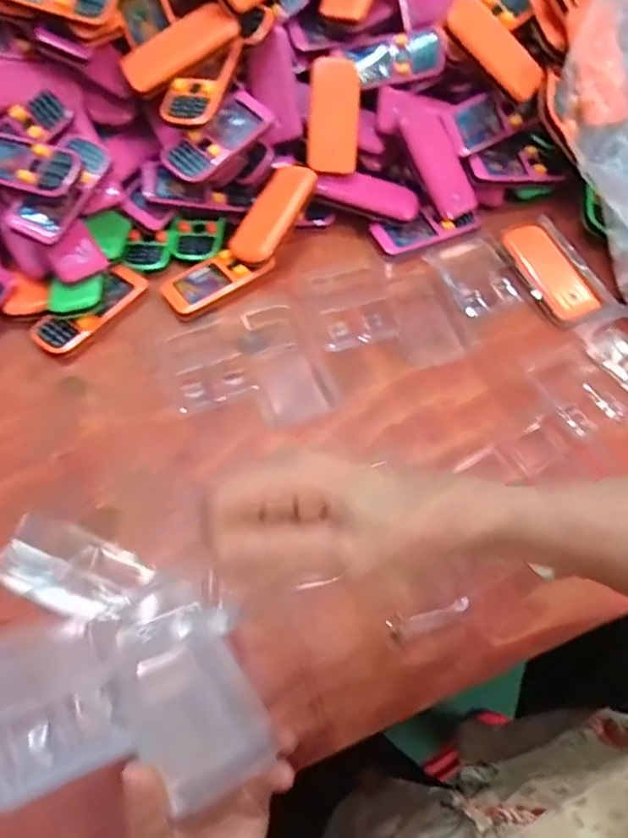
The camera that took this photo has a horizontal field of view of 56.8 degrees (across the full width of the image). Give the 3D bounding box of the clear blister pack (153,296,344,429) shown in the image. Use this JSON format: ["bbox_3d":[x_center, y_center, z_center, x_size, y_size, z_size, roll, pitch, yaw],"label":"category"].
[{"bbox_3d":[-0.057,-0.040,0.483,0.126,0.013,0.127,-20,63,-11],"label":"clear blister pack"}]

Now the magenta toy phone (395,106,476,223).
[{"bbox_3d":[0.118,-0.244,0.552,0.044,0.012,0.108,-32,99,-16],"label":"magenta toy phone"}]

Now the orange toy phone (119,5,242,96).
[{"bbox_3d":[-0.117,-0.322,0.504,0.102,0.010,0.039,-32,85,3],"label":"orange toy phone"}]

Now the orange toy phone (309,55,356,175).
[{"bbox_3d":[0.018,-0.284,0.545,0.043,0.009,0.102,0,98,0],"label":"orange toy phone"}]

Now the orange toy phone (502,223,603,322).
[{"bbox_3d":[0.218,-0.137,0.534,0.043,0.010,0.106,-24,64,-13],"label":"orange toy phone"}]

